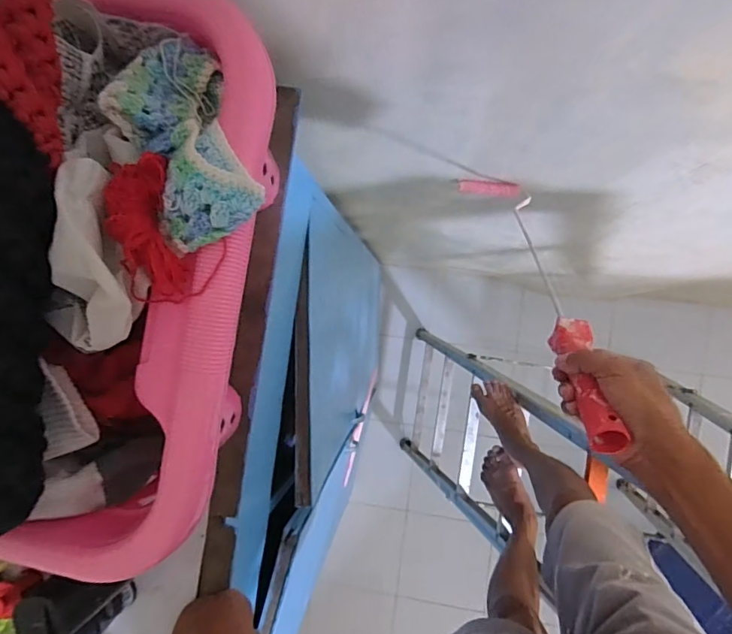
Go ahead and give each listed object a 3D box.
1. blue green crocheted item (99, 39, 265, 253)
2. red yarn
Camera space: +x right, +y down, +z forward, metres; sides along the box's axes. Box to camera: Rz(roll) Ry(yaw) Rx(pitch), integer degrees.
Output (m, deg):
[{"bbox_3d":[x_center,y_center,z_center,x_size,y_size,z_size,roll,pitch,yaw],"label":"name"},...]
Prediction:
[{"bbox_3d":[-0.120,-0.118,0.302,0.071,0.039,0.149,-25,71,5],"label":"blue green crocheted item"},{"bbox_3d":[-0.136,-0.056,0.293,0.041,0.026,0.085,-6,89,6],"label":"red yarn"}]

